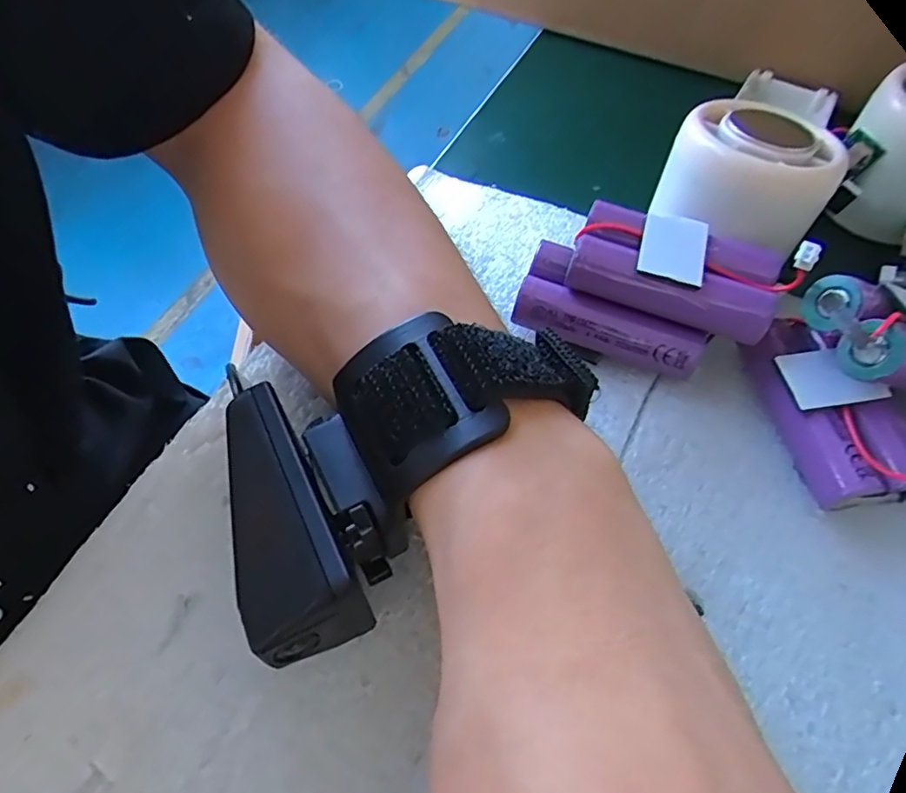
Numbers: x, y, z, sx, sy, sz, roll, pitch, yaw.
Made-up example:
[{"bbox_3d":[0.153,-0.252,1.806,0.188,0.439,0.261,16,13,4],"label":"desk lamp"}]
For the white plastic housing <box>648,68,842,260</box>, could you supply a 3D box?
[{"bbox_3d":[0.107,-0.082,0.215,0.055,0.040,0.056,32,64,15],"label":"white plastic housing"}]

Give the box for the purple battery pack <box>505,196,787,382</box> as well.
[{"bbox_3d":[0.066,-0.037,0.208,0.082,0.039,0.045,17,61,8],"label":"purple battery pack"}]

